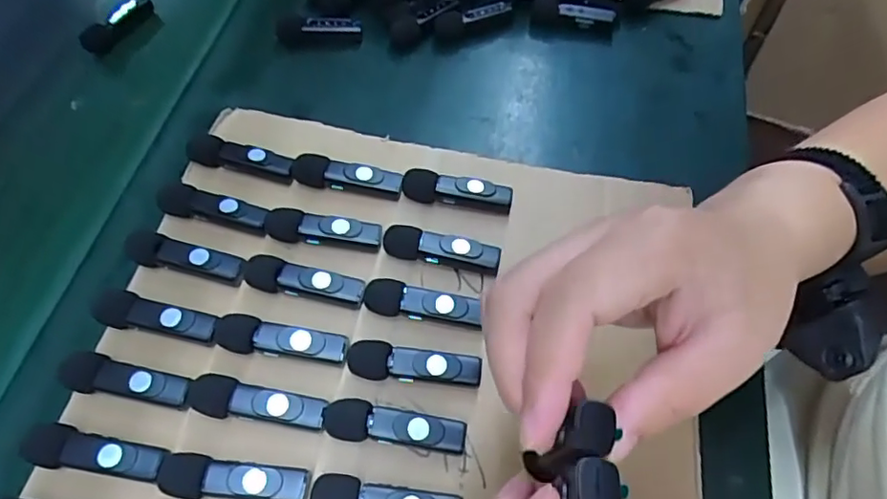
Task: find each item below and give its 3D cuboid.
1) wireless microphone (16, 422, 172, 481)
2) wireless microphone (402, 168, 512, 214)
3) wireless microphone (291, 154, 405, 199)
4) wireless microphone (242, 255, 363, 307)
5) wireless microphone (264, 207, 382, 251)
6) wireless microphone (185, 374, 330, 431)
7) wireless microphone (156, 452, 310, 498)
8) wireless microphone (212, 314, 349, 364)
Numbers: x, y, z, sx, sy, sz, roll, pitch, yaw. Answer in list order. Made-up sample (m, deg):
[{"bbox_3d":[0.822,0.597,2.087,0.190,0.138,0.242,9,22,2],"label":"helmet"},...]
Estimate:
[{"bbox_3d":[-0.159,0.093,0.265,0.062,0.013,0.018,7,60,7],"label":"wireless microphone"},{"bbox_3d":[0.008,-0.034,0.343,0.063,0.016,0.015,8,60,7],"label":"wireless microphone"},{"bbox_3d":[-0.058,-0.044,0.344,0.065,0.013,0.014,7,60,7],"label":"wireless microphone"},{"bbox_3d":[-0.075,0.016,0.310,0.064,0.011,0.018,7,60,7],"label":"wireless microphone"},{"bbox_3d":[-0.068,-0.011,0.325,0.064,0.010,0.017,8,60,7],"label":"wireless microphone"},{"bbox_3d":[-0.090,0.073,0.277,0.065,0.012,0.019,8,60,7],"label":"wireless microphone"},{"bbox_3d":[-0.095,0.104,0.260,0.066,0.011,0.018,3,59,5],"label":"wireless microphone"},{"bbox_3d":[-0.083,0.047,0.293,0.068,0.011,0.018,9,60,8],"label":"wireless microphone"}]

